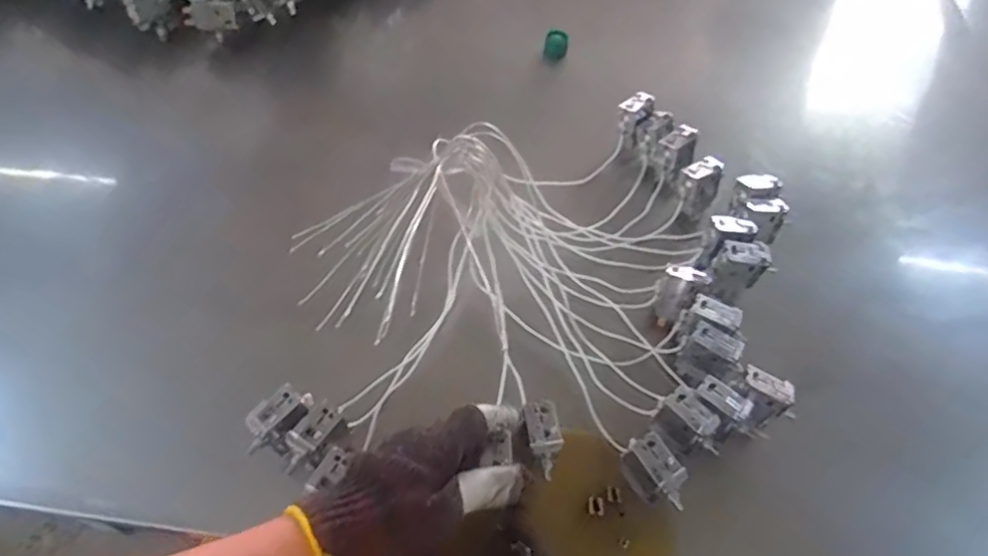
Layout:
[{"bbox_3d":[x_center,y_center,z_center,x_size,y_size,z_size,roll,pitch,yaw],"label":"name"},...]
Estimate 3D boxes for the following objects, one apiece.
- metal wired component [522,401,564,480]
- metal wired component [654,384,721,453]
[{"bbox_3d":[0.035,0.114,0.444,0.025,0.021,0.052,-5,57,-7],"label":"metal wired component"},{"bbox_3d":[0.147,0.109,0.476,0.029,0.046,0.039,-35,65,-23],"label":"metal wired component"}]

